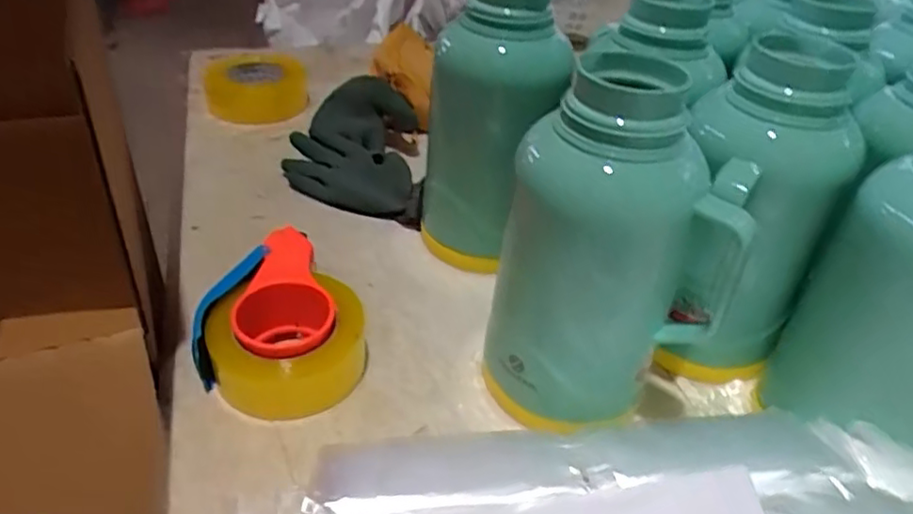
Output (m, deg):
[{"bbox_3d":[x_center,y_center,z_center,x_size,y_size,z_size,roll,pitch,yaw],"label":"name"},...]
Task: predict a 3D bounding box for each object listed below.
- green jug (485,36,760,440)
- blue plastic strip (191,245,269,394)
[{"bbox_3d":[0.110,0.000,0.455,0.160,0.243,0.102,7,37,4],"label":"green jug"},{"bbox_3d":[-0.184,0.047,0.539,0.019,0.075,0.109,9,38,7],"label":"blue plastic strip"}]

